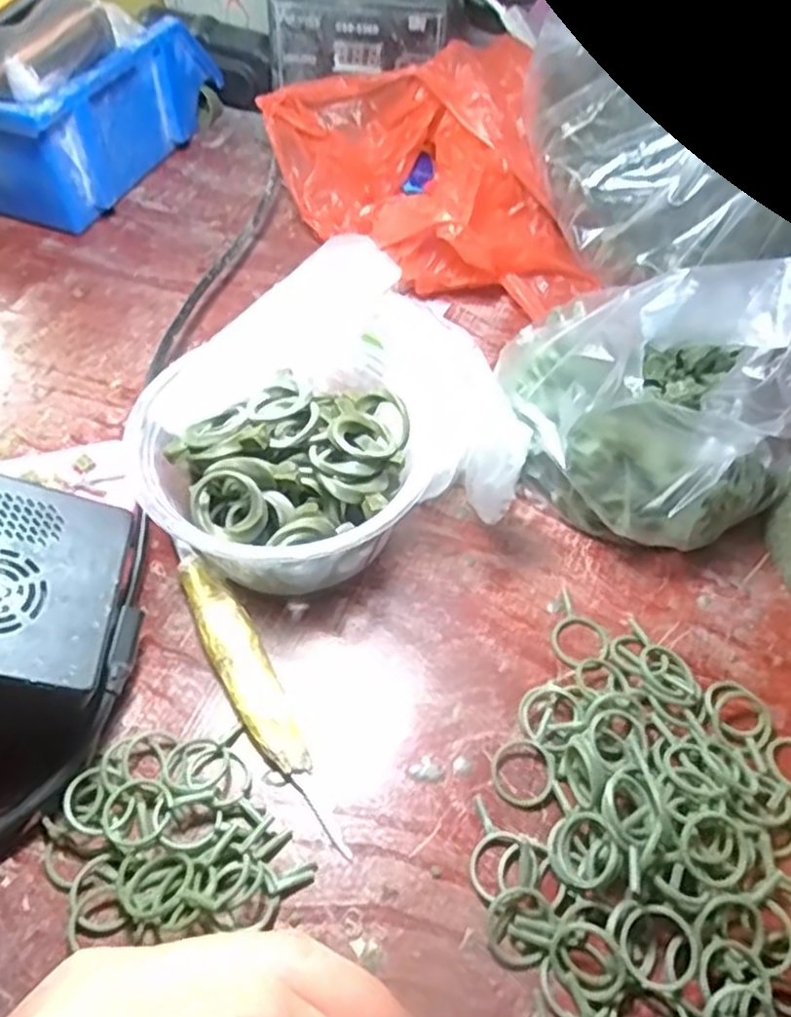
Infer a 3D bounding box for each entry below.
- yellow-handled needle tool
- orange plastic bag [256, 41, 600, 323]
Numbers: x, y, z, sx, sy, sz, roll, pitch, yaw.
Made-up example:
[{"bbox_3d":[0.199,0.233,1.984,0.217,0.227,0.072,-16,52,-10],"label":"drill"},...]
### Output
[{"bbox_3d":[-0.052,0.067,0.273,0.019,0.010,0.123,-25,58,-18],"label":"yellow-handled needle tool"},{"bbox_3d":[0.016,-0.192,0.425,0.153,0.077,0.172,-11,54,-9],"label":"orange plastic bag"}]

